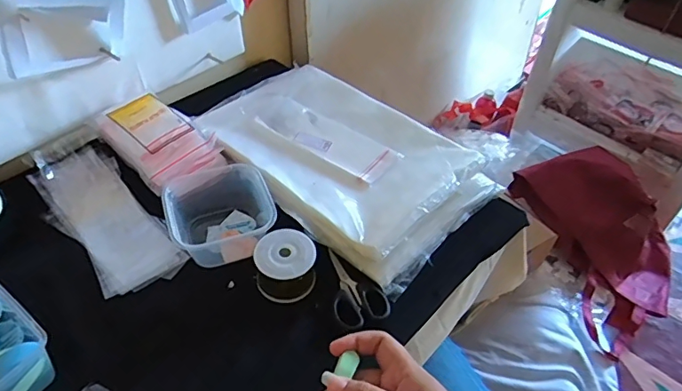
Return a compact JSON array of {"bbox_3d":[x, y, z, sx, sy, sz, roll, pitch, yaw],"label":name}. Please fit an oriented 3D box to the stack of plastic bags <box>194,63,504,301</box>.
[{"bbox_3d":[-0.006,-0.059,0.696,0.394,0.042,0.245,34,53,28],"label":"stack of plastic bags"}]

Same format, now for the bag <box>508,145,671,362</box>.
[{"bbox_3d":[0.642,0.091,1.172,0.328,0.222,0.384,-14,48,-16],"label":"bag"}]

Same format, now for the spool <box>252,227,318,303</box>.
[{"bbox_3d":[-0.062,0.080,0.558,0.066,0.051,0.061,1,45,-1],"label":"spool"}]

